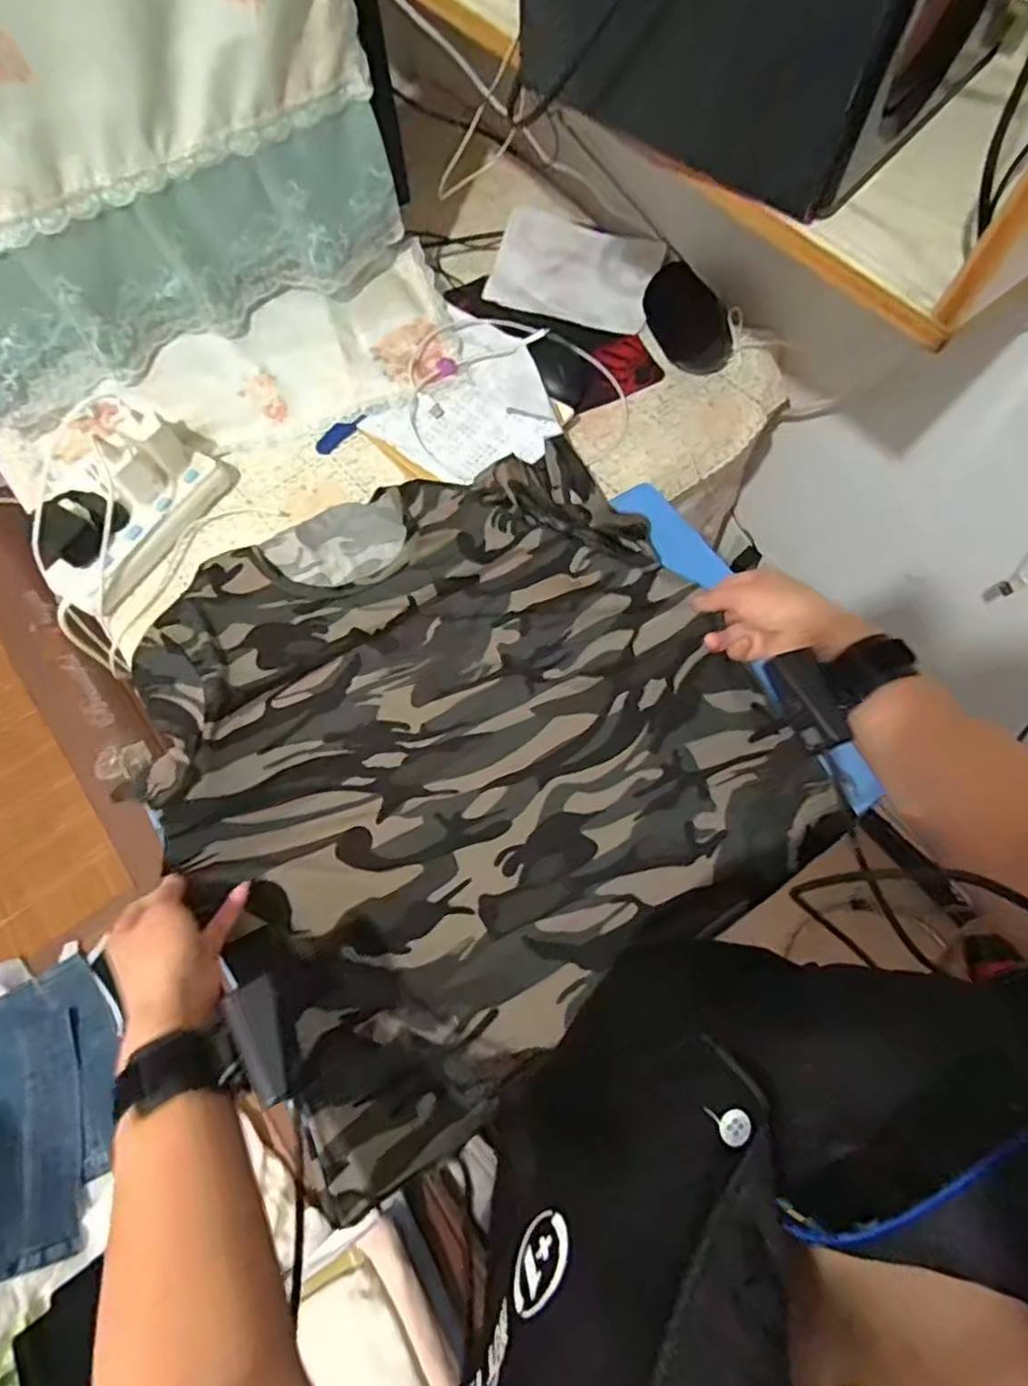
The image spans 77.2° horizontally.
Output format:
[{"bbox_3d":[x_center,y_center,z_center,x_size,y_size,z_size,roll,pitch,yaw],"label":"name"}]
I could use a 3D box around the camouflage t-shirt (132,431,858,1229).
[{"bbox_3d":[-0.050,0.025,0.586,0.491,0.086,0.557,-28,71,-10],"label":"camouflage t-shirt"}]

